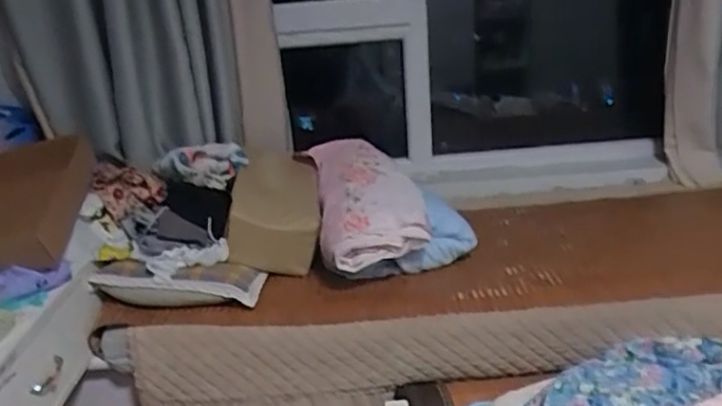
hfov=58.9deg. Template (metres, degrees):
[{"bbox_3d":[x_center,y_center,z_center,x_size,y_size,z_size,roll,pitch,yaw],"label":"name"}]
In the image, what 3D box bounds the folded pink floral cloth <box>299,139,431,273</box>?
[{"bbox_3d":[0.006,-0.019,1.552,0.228,0.142,0.514,-7,20,-5],"label":"folded pink floral cloth"}]

